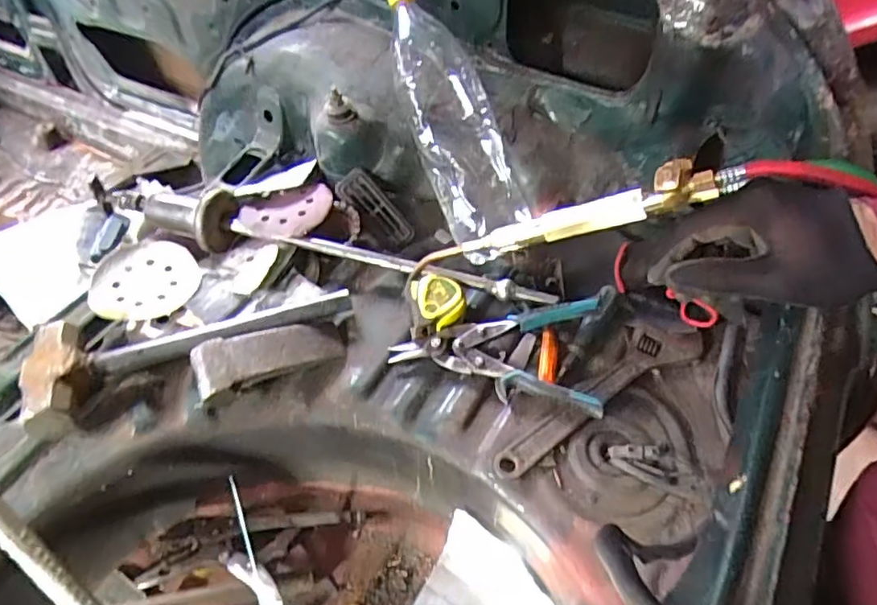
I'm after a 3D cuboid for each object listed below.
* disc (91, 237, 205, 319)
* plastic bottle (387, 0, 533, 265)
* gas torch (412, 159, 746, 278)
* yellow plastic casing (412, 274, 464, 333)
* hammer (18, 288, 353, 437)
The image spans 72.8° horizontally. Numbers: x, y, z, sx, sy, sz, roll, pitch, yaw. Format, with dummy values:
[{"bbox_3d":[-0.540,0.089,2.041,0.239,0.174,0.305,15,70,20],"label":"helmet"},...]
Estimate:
[{"bbox_3d":[-0.347,-0.025,0.700,0.121,0.009,0.120,2,52,-2],"label":"disc"},{"bbox_3d":[0.025,-0.216,0.720,0.117,0.091,0.342,-16,81,-15],"label":"plastic bottle"},{"bbox_3d":[0.115,-0.087,0.603,0.349,0.053,0.053,-13,42,35],"label":"gas torch"},{"bbox_3d":[0.000,-0.001,0.676,0.053,0.022,0.064,-9,53,-11],"label":"yellow plastic casing"},{"bbox_3d":[-0.271,0.026,0.656,0.335,0.035,0.132,-19,55,-18],"label":"hammer"}]

